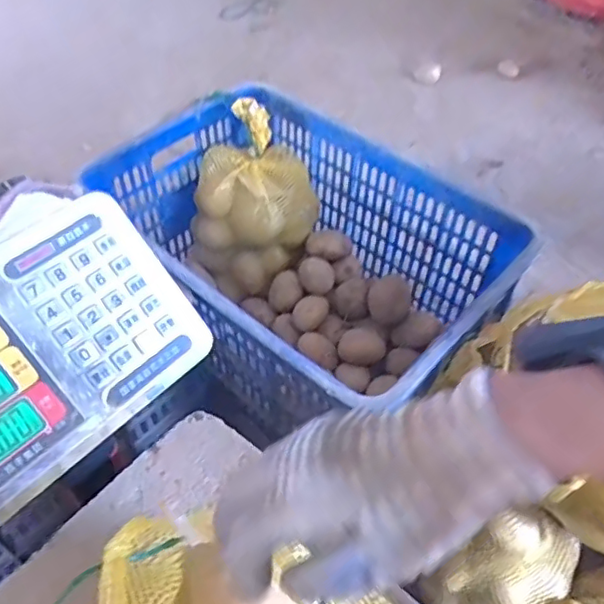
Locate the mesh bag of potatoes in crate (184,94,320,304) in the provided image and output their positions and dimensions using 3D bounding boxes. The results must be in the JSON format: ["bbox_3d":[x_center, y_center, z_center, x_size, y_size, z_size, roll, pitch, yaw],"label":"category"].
[{"bbox_3d":[-0.070,-0.156,0.901,0.183,0.216,0.183,3,50,2],"label":"mesh bag of potatoes in crate"}]

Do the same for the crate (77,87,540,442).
[{"bbox_3d":[-0.003,-0.043,0.819,0.342,0.252,0.518,-36,59,-27],"label":"crate"}]

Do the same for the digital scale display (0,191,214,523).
[{"bbox_3d":[-0.210,0.047,0.448,0.253,0.065,0.162,-41,103,-28],"label":"digital scale display"}]

